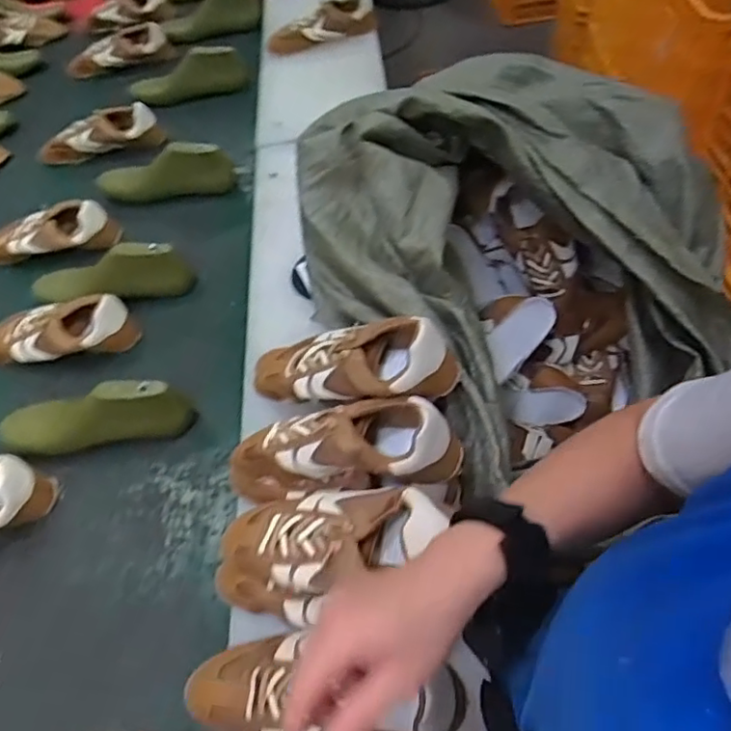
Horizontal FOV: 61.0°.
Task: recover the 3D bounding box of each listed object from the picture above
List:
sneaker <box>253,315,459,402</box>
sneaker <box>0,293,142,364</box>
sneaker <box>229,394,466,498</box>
[{"bbox_3d":[-0.031,-0.003,0.683,0.254,0.076,0.115,-4,49,26],"label":"sneaker"},{"bbox_3d":[-0.453,-0.048,0.898,0.238,0.062,0.097,-1,55,6],"label":"sneaker"},{"bbox_3d":[-0.035,0.085,0.628,0.244,0.097,0.096,-15,49,20],"label":"sneaker"}]

